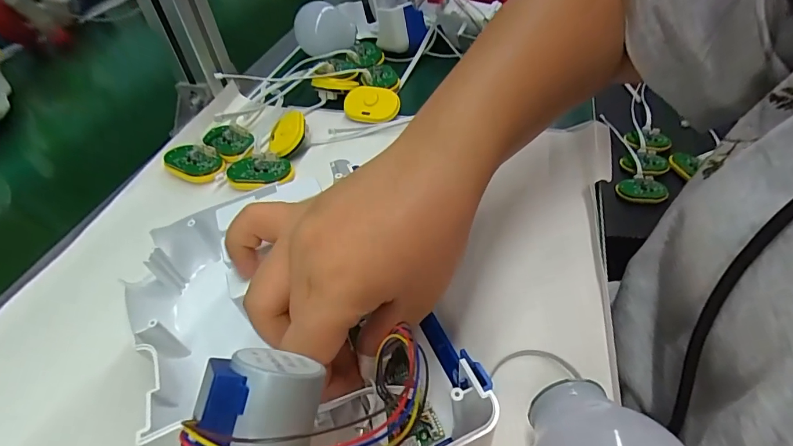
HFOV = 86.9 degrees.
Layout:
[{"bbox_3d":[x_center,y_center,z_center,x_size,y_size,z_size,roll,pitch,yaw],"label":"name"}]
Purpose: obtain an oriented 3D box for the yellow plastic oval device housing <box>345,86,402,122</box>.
[{"bbox_3d":[-0.023,-0.112,0.394,0.052,0.008,0.035,16,81,14],"label":"yellow plastic oval device housing"}]

